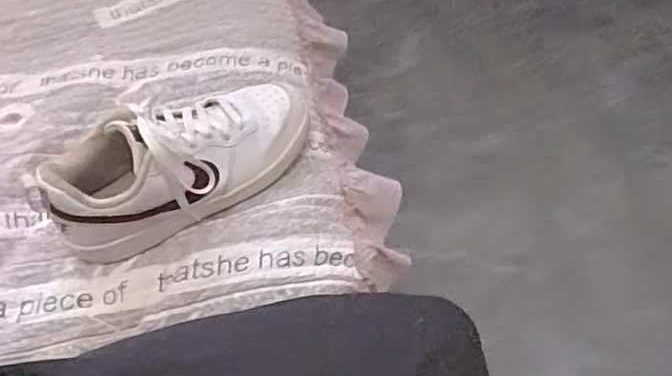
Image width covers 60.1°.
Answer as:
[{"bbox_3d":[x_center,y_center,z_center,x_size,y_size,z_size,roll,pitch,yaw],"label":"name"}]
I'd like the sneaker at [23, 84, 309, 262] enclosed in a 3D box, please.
[{"bbox_3d":[-0.129,-0.031,0.502,0.236,0.089,0.078,-34,62,-21],"label":"sneaker"}]

